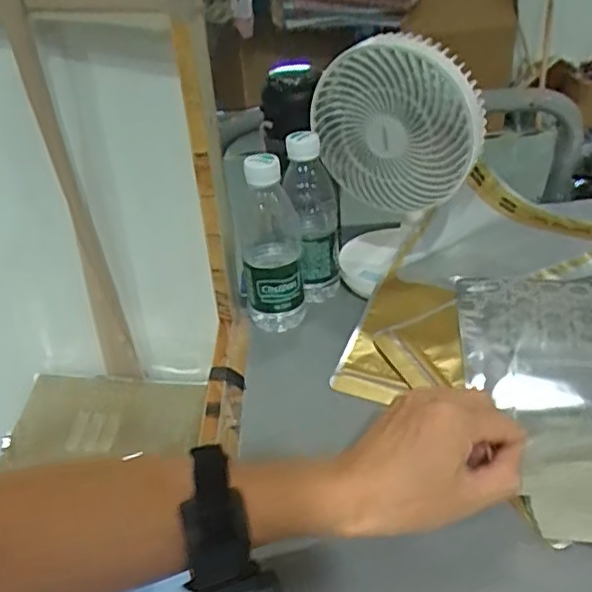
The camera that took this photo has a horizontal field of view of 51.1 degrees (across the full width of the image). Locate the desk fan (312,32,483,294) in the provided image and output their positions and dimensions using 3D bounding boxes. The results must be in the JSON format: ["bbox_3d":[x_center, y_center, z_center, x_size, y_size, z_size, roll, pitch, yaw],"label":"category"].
[{"bbox_3d":[0.100,-0.129,0.621,0.150,0.247,0.106,0,34,8],"label":"desk fan"}]

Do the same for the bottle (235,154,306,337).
[{"bbox_3d":[-0.025,-0.053,0.611,0.059,0.177,0.064,-8,34,-4],"label":"bottle"}]

